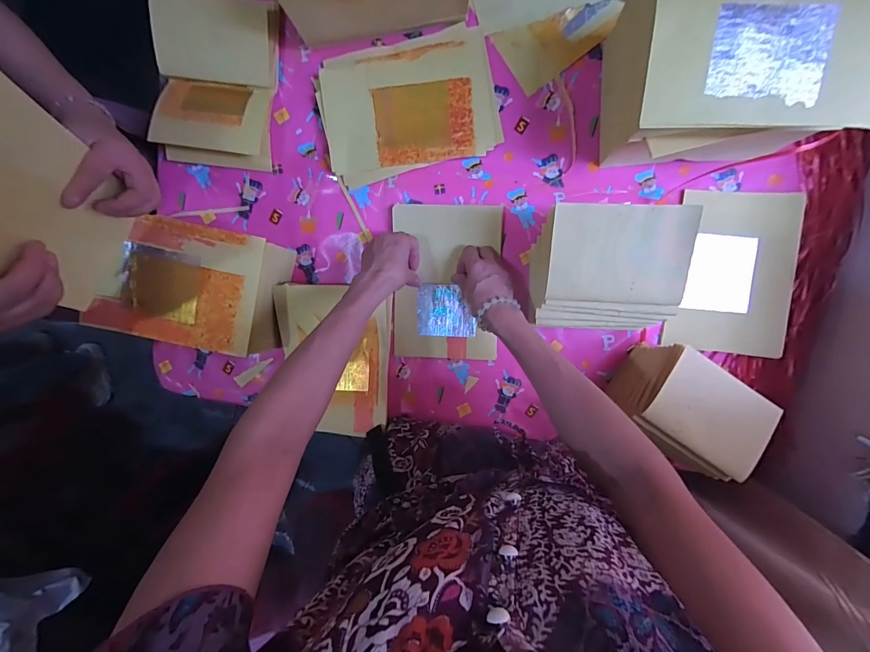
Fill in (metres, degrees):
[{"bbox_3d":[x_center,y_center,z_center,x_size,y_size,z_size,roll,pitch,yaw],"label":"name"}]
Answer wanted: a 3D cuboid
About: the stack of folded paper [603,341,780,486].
[{"bbox_3d":[0.354,0.117,0.535,0.165,0.105,0.130,34,98,-3],"label":"stack of folded paper"}]

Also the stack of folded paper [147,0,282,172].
[{"bbox_3d":[-0.308,-0.341,0.533,0.153,0.062,0.206,6,98,1],"label":"stack of folded paper"}]

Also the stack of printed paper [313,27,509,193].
[{"bbox_3d":[-0.038,-0.317,0.544,0.249,0.012,0.169,-13,97,4],"label":"stack of printed paper"}]

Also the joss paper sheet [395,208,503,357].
[{"bbox_3d":[0.018,-0.065,0.580,0.160,0.011,0.232,2,100,4],"label":"joss paper sheet"}]

